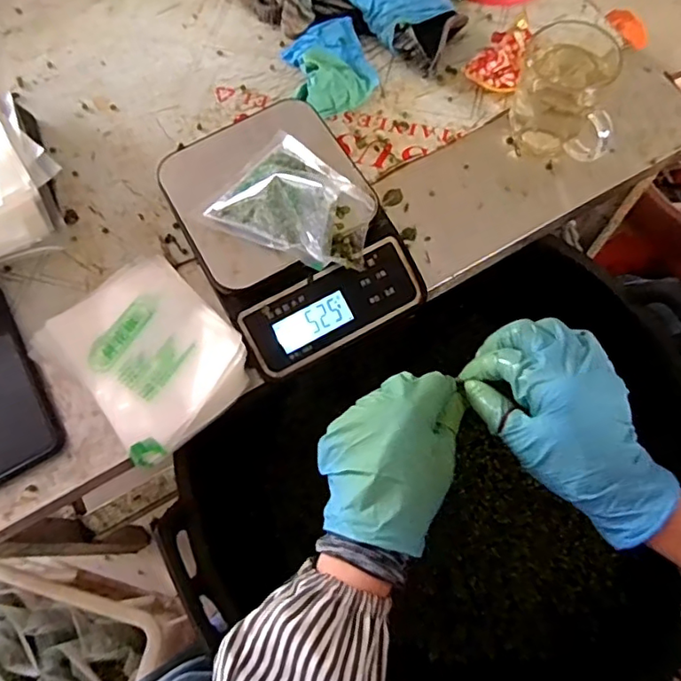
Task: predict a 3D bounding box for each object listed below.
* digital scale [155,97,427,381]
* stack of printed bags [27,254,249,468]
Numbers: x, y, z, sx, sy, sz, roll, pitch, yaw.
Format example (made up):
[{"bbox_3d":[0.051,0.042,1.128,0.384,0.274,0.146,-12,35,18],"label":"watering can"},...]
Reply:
[{"bbox_3d":[-0.045,-0.092,0.476,0.150,0.060,0.211,-28,72,-8],"label":"digital scale"},{"bbox_3d":[-0.154,0.011,0.457,0.124,0.030,0.150,-41,74,-12],"label":"stack of printed bags"}]

